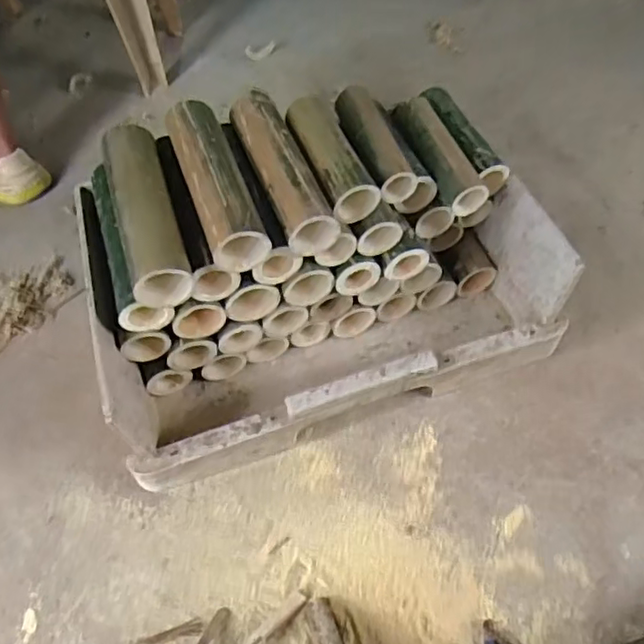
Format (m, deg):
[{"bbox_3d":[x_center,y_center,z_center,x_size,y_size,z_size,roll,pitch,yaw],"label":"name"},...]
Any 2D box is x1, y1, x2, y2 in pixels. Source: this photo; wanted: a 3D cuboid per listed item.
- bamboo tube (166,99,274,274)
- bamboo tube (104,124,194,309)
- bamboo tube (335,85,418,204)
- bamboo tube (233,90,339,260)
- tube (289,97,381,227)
[{"bbox_3d":[-0.127,-0.168,0.762,0.069,0.072,0.227,-17,56,-11],"label":"bamboo tube"},{"bbox_3d":[-0.208,-0.130,0.749,0.066,0.075,0.233,-16,56,-10],"label":"bamboo tube"},{"bbox_3d":[0.067,-0.239,0.833,0.058,0.053,0.180,-16,51,-9],"label":"bamboo tube"},{"bbox_3d":[-0.051,-0.188,0.778,0.063,0.070,0.227,-19,51,-11],"label":"bamboo tube"},{"bbox_3d":[0.011,-0.206,0.789,0.063,0.057,0.179,-18,61,-12],"label":"tube"}]

